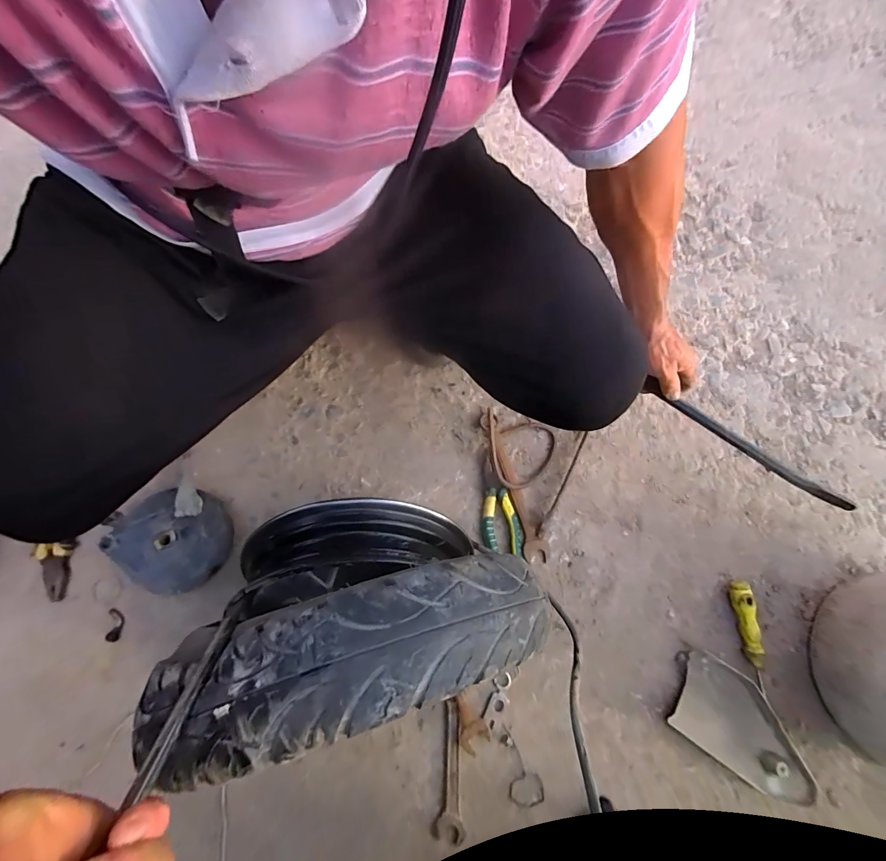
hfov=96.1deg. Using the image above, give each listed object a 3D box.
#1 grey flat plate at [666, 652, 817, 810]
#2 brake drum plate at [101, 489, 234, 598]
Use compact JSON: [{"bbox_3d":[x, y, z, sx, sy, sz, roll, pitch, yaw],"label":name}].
[{"bbox_3d":[0.425,0.417,0.560,0.198,0.017,0.112,35,77,7],"label":"grey flat plate"},{"bbox_3d":[-0.400,0.164,0.583,0.169,0.068,0.143,-11,75,-5],"label":"brake drum plate"}]

